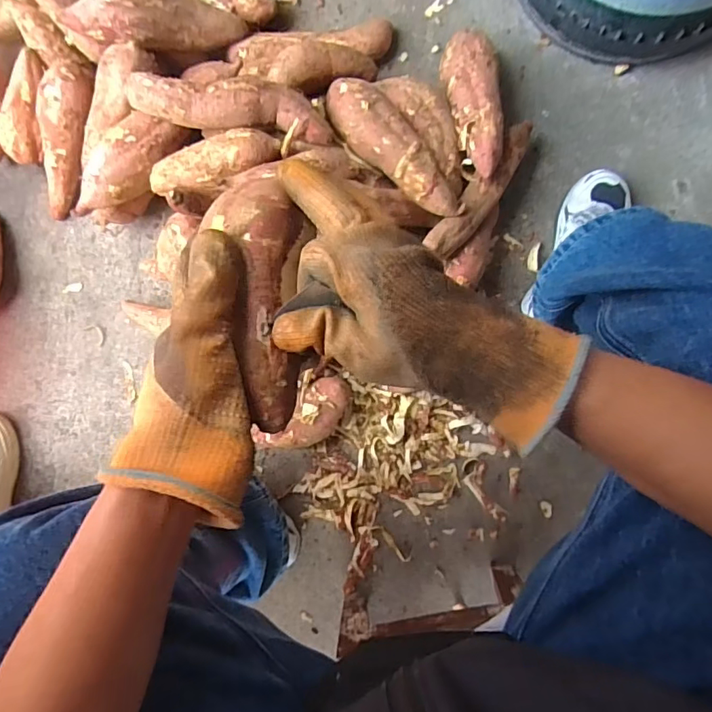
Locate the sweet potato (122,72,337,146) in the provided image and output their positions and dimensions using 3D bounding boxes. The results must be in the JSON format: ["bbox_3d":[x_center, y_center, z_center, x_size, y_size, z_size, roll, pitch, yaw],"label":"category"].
[{"bbox_3d":[-0.158,-0.308,0.628,0.250,0.051,0.060,4,89,2],"label":"sweet potato"}]

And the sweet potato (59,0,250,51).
[{"bbox_3d":[-0.262,-0.450,0.679,0.230,0.065,0.064,-8,89,-22],"label":"sweet potato"}]

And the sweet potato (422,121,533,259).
[{"bbox_3d":[0.176,-0.226,0.672,0.045,0.047,0.215,37,90,2],"label":"sweet potato"}]

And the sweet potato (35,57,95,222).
[{"bbox_3d":[-0.414,-0.299,0.718,0.066,0.051,0.210,23,119,2],"label":"sweet potato"}]

